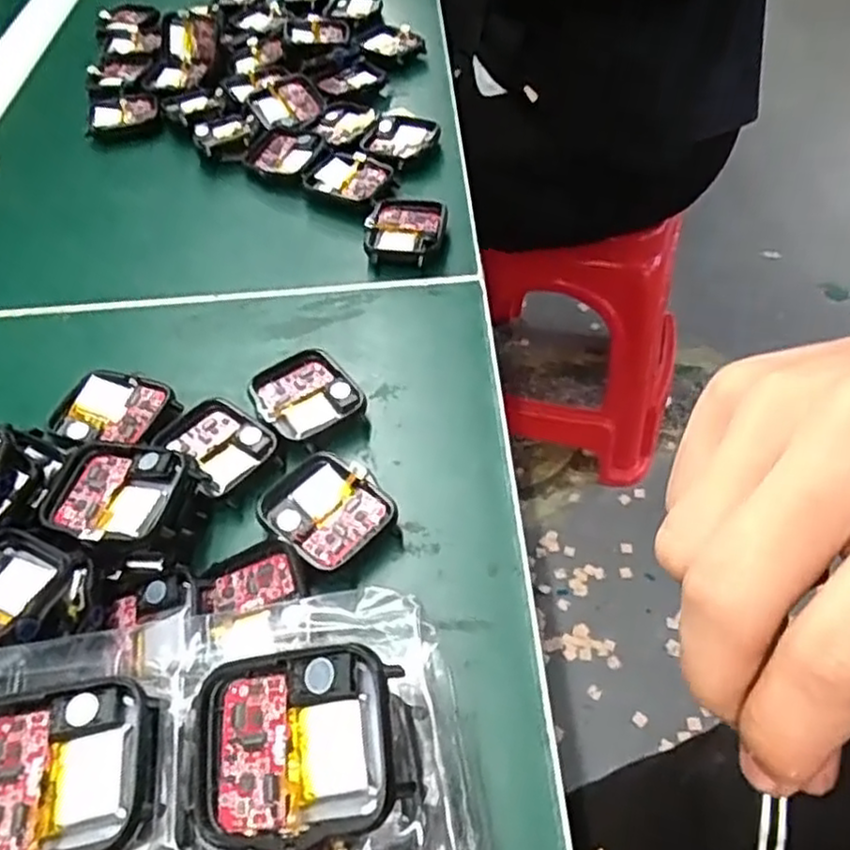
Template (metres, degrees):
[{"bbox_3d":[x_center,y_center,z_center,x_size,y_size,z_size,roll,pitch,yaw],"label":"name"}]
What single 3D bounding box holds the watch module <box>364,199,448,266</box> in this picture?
[{"bbox_3d":[-0.009,-0.097,0.353,0.038,0.011,0.046,1,51,6],"label":"watch module"}]

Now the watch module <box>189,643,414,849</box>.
[{"bbox_3d":[-0.028,0.067,0.152,0.045,0.013,0.037,-8,53,0],"label":"watch module"}]

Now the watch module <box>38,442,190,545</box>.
[{"bbox_3d":[-0.105,0.022,0.240,0.046,0.006,0.037,8,51,10],"label":"watch module"}]

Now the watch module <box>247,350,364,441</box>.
[{"bbox_3d":[-0.048,-0.010,0.288,0.037,0.014,0.042,-31,55,-19],"label":"watch module"}]

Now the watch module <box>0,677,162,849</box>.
[{"bbox_3d":[-0.083,0.077,0.158,0.045,0.005,0.037,-8,51,-1],"label":"watch module"}]

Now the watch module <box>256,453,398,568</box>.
[{"bbox_3d":[-0.035,0.031,0.255,0.044,0.013,0.037,35,62,29],"label":"watch module"}]

